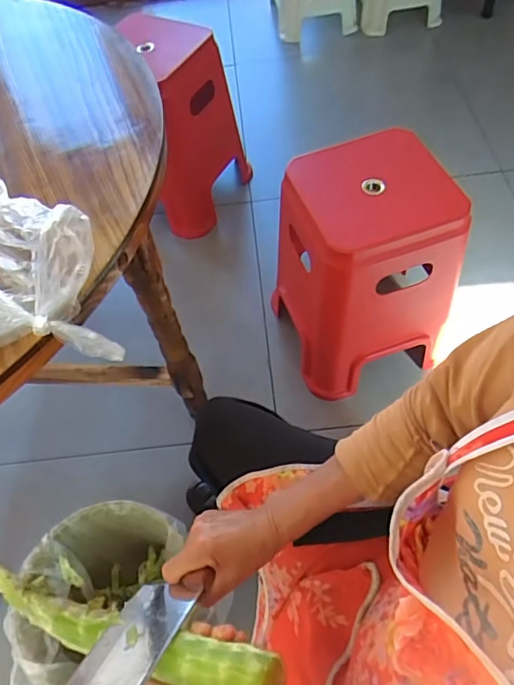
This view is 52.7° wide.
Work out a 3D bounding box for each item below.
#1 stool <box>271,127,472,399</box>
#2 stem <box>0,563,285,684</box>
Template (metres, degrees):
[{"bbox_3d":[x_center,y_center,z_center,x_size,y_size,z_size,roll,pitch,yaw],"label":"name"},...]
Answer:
[{"bbox_3d":[0.230,-0.157,1.195,0.309,0.515,0.303,-18,57,-6],"label":"stool"},{"bbox_3d":[-0.162,0.265,0.489,0.422,0.038,0.049,-9,48,38],"label":"stem"}]

